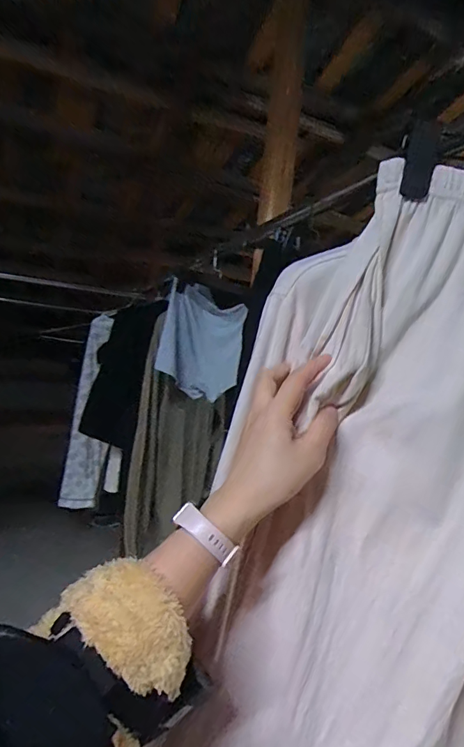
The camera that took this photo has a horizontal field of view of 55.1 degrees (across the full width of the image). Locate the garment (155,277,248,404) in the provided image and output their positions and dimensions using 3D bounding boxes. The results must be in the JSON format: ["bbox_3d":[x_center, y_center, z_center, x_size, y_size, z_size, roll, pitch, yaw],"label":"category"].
[{"bbox_3d":[-0.076,-0.075,1.185,0.260,0.279,0.035,8,10,-42],"label":"garment"}]

